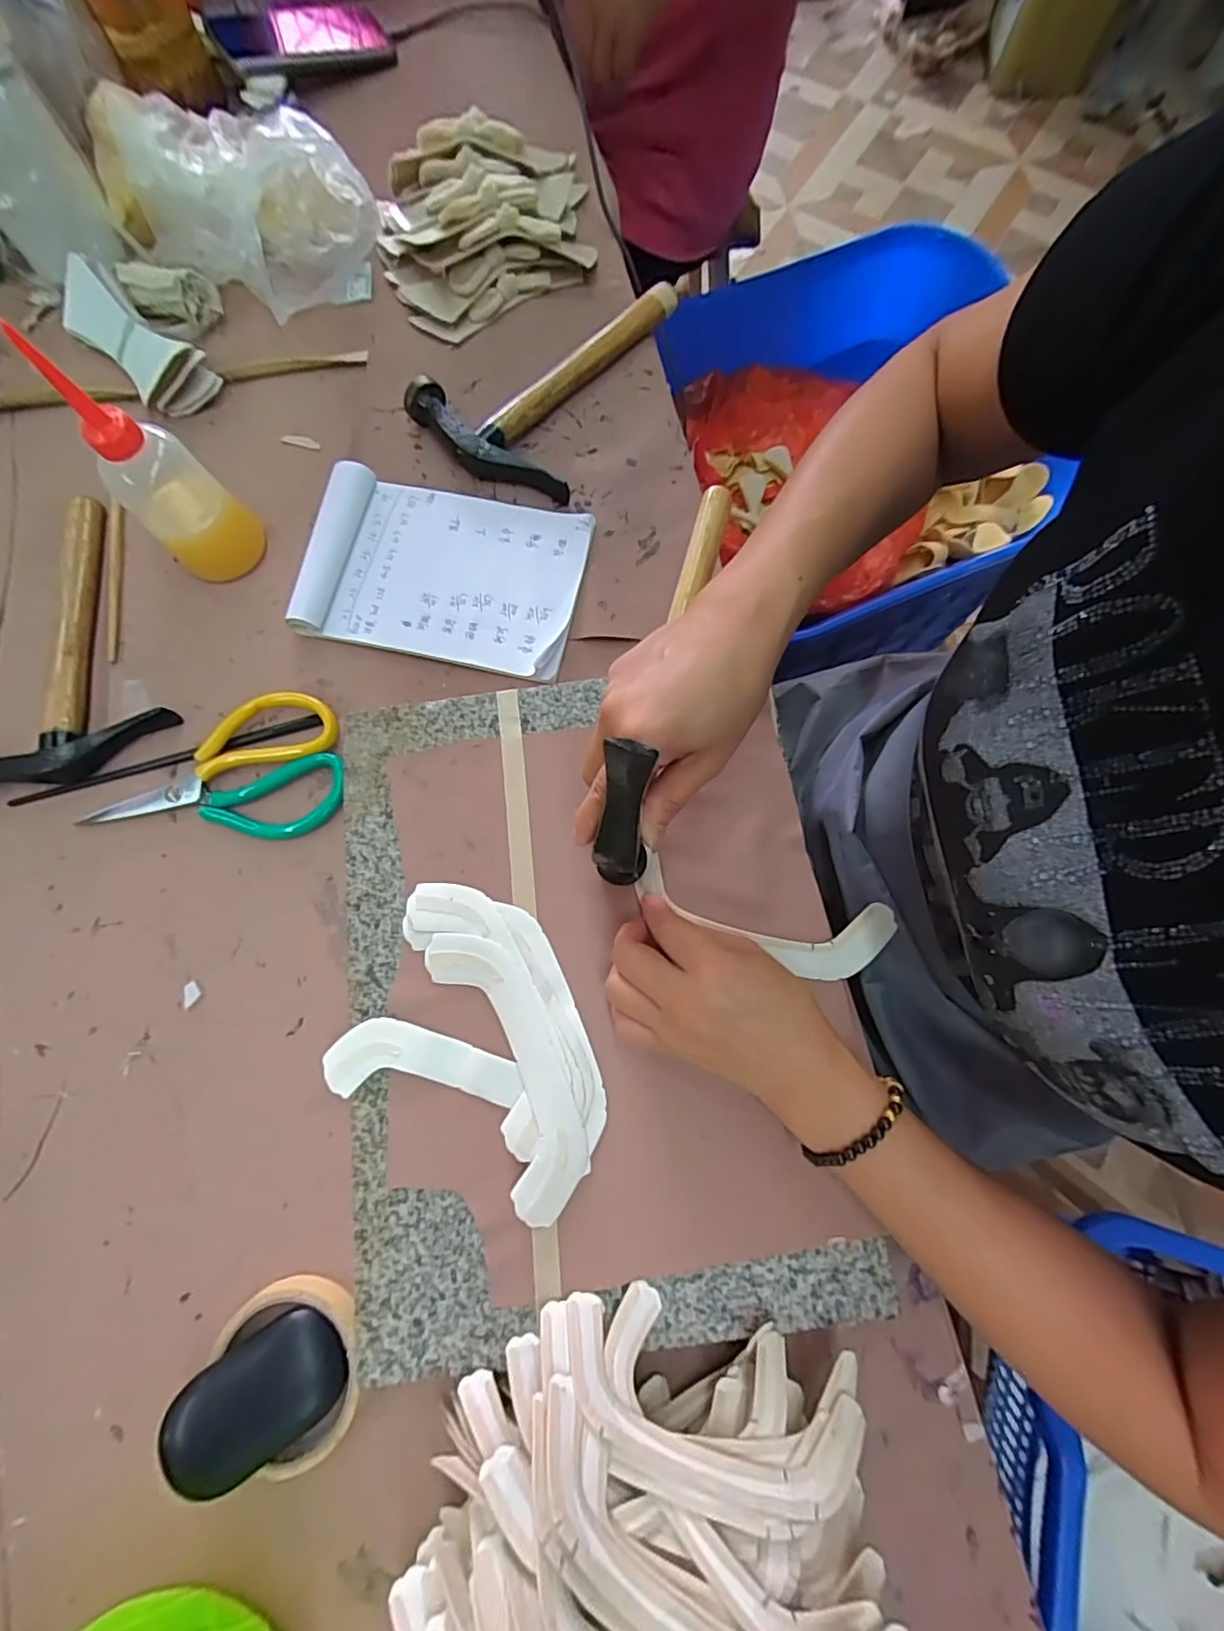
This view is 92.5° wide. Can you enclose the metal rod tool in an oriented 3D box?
[{"bbox_3d":[-0.323,-0.041,0.425,0.227,0.005,0.010,-15,77,-2],"label":"metal rod tool"}]

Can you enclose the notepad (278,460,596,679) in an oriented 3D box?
[{"bbox_3d":[-0.128,-0.187,0.444,0.206,0.025,0.138,11,78,4],"label":"notepad"}]

